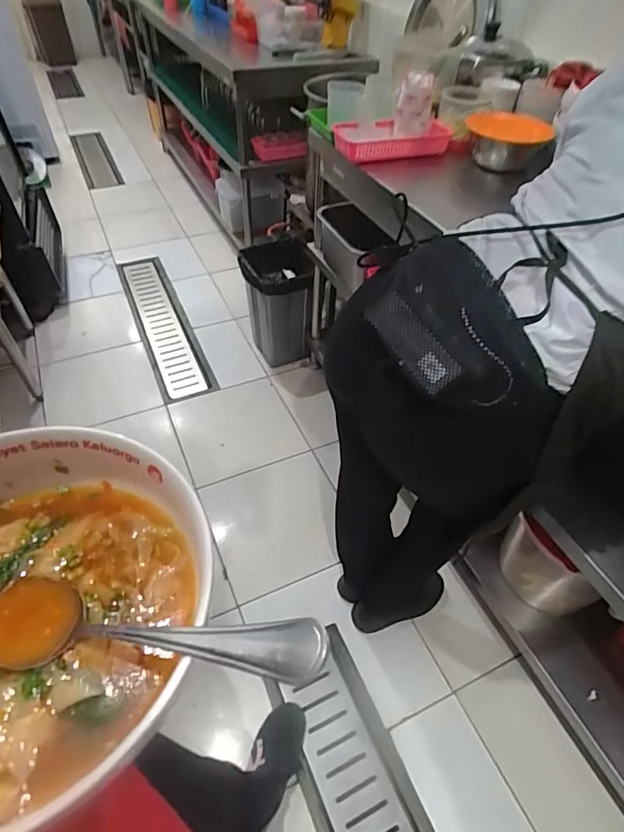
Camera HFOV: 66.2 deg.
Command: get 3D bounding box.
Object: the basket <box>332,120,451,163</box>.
[{"bbox_3d":[0.202,-0.765,1.317,0.291,0.059,0.197,-17,50,-16],"label":"basket"}]

